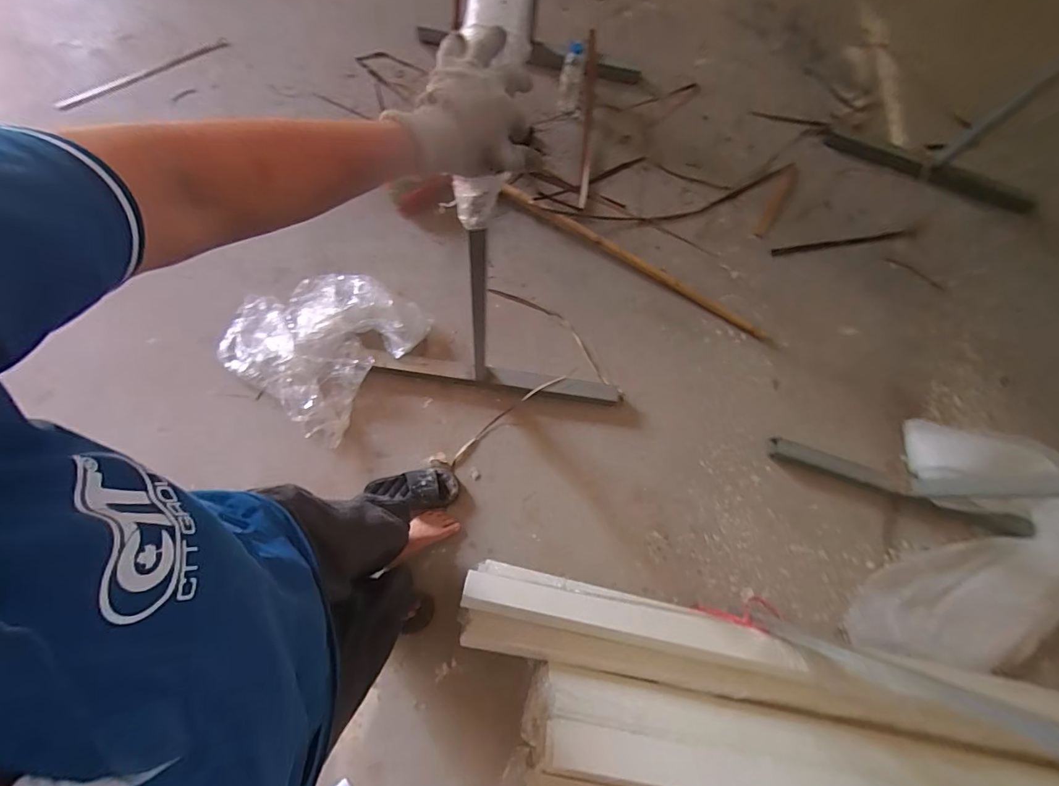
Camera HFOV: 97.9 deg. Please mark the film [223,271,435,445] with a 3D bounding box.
[{"bbox_3d":[-0.617,-0.169,1.331,0.476,0.093,0.462,36,75,5],"label":"film"}]

